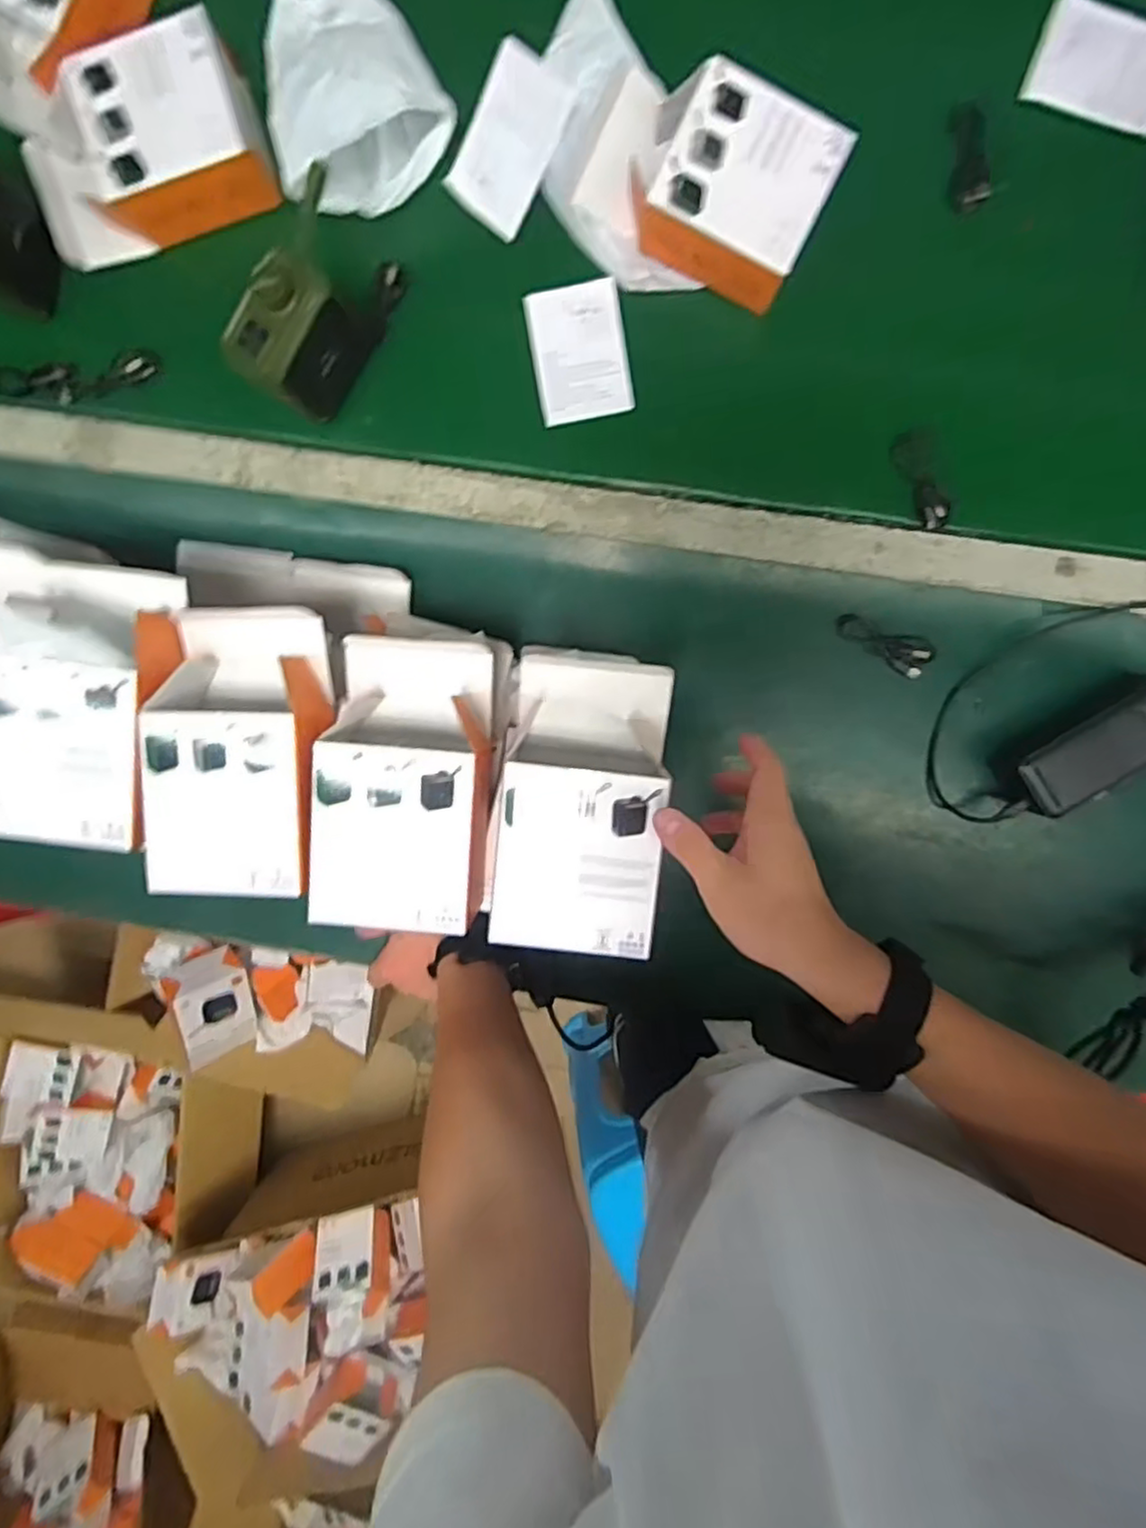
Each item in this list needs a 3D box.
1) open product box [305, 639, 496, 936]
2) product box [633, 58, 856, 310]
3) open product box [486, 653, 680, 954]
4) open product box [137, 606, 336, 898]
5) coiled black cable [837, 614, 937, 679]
[{"bbox_3d":[-0.103,0.009,0.444,0.103,0.063,0.171,4,98,3],"label":"open product box"},{"bbox_3d":[0.114,-0.418,0.513,0.132,0.069,0.098,25,99,0],"label":"product box"},{"bbox_3d":[0.006,0.020,0.440,0.099,0.067,0.175,6,98,3],"label":"open product box"},{"bbox_3d":[-0.209,-0.011,0.449,0.116,0.065,0.178,-1,98,4],"label":"open product box"},{"bbox_3d":[0.252,-0.096,0.570,0.081,0.007,0.030,24,99,0],"label":"coiled black cable"}]

